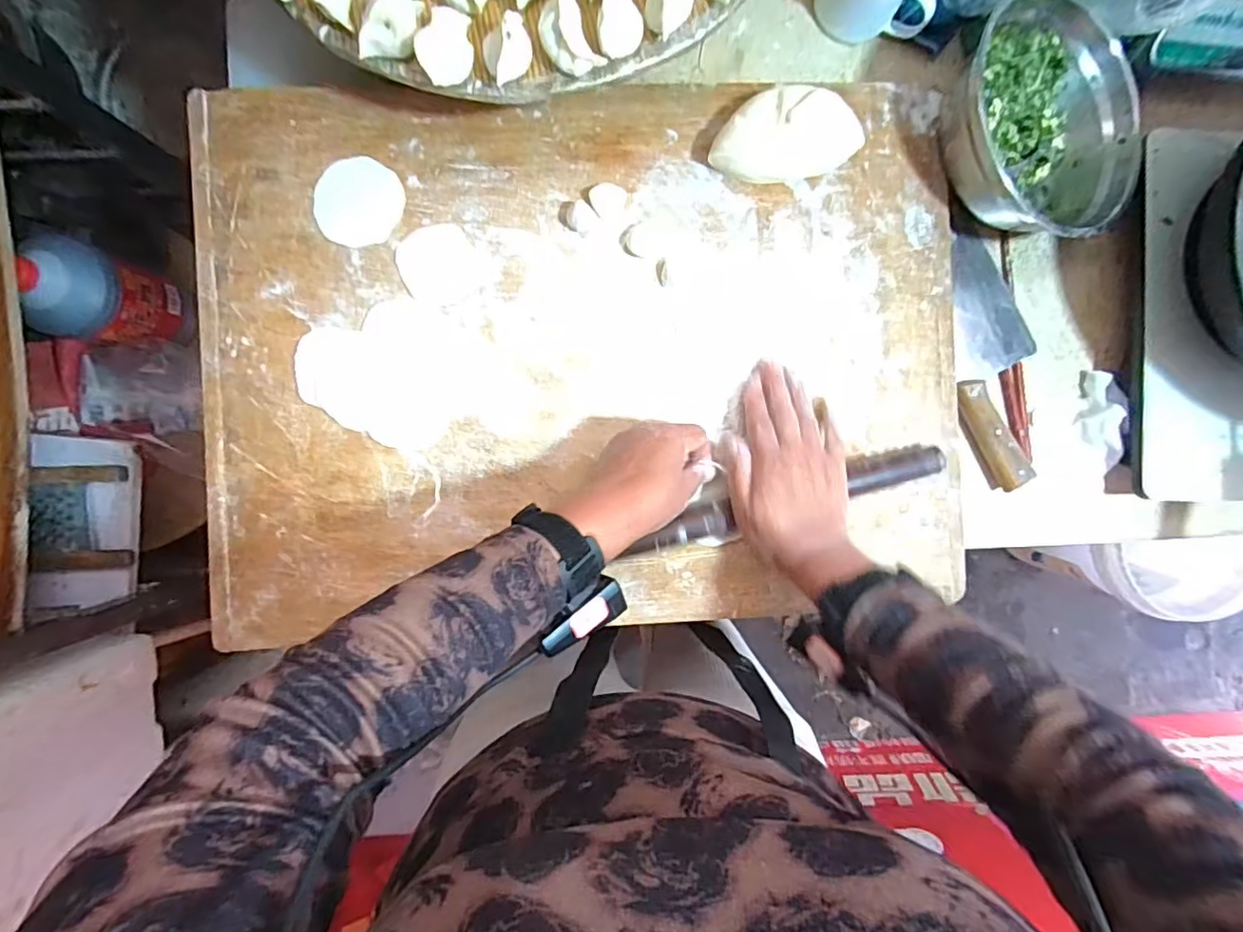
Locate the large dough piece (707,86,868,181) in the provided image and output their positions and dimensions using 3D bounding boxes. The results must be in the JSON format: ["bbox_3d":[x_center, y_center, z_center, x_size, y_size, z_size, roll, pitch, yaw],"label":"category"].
[{"bbox_3d":[0.145,-0.293,0.499,0.134,0.045,0.068,-7,95,-3],"label":"large dough piece"}]

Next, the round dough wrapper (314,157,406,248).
[{"bbox_3d":[-0.232,-0.233,0.502,0.074,0.004,0.077,0,90,-3],"label":"round dough wrapper"}]

